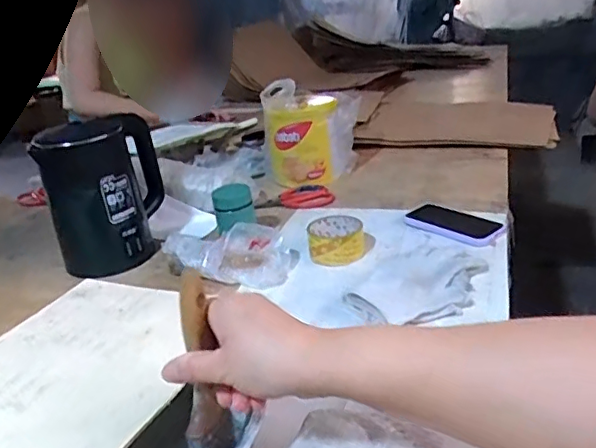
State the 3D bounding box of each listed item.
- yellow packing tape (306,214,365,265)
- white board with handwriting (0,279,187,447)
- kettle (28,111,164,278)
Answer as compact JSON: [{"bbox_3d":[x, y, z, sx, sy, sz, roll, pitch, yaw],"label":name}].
[{"bbox_3d":[0.060,0.026,0.863,0.088,0.039,0.096,-3,24,10],"label":"yellow packing tape"},{"bbox_3d":[-0.206,0.131,0.523,0.230,0.011,0.270,4,26,24],"label":"white board with handwriting"},{"bbox_3d":[-0.316,-0.050,0.926,0.155,0.213,0.156,-8,23,-3],"label":"kettle"}]

